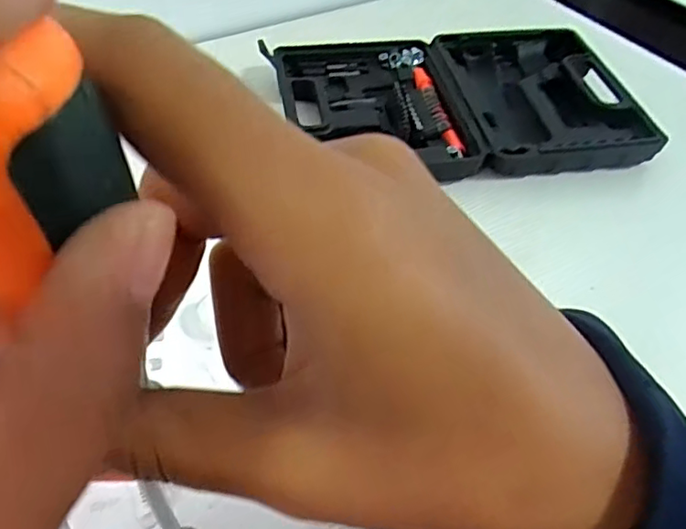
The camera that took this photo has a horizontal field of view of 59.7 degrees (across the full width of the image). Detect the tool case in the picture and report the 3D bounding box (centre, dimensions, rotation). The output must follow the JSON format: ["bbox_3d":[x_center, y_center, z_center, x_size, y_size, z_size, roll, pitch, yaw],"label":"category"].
[{"bbox_3d":[0.108,-0.160,0.594,0.332,0.046,0.220,-4,47,-8],"label":"tool case"}]

